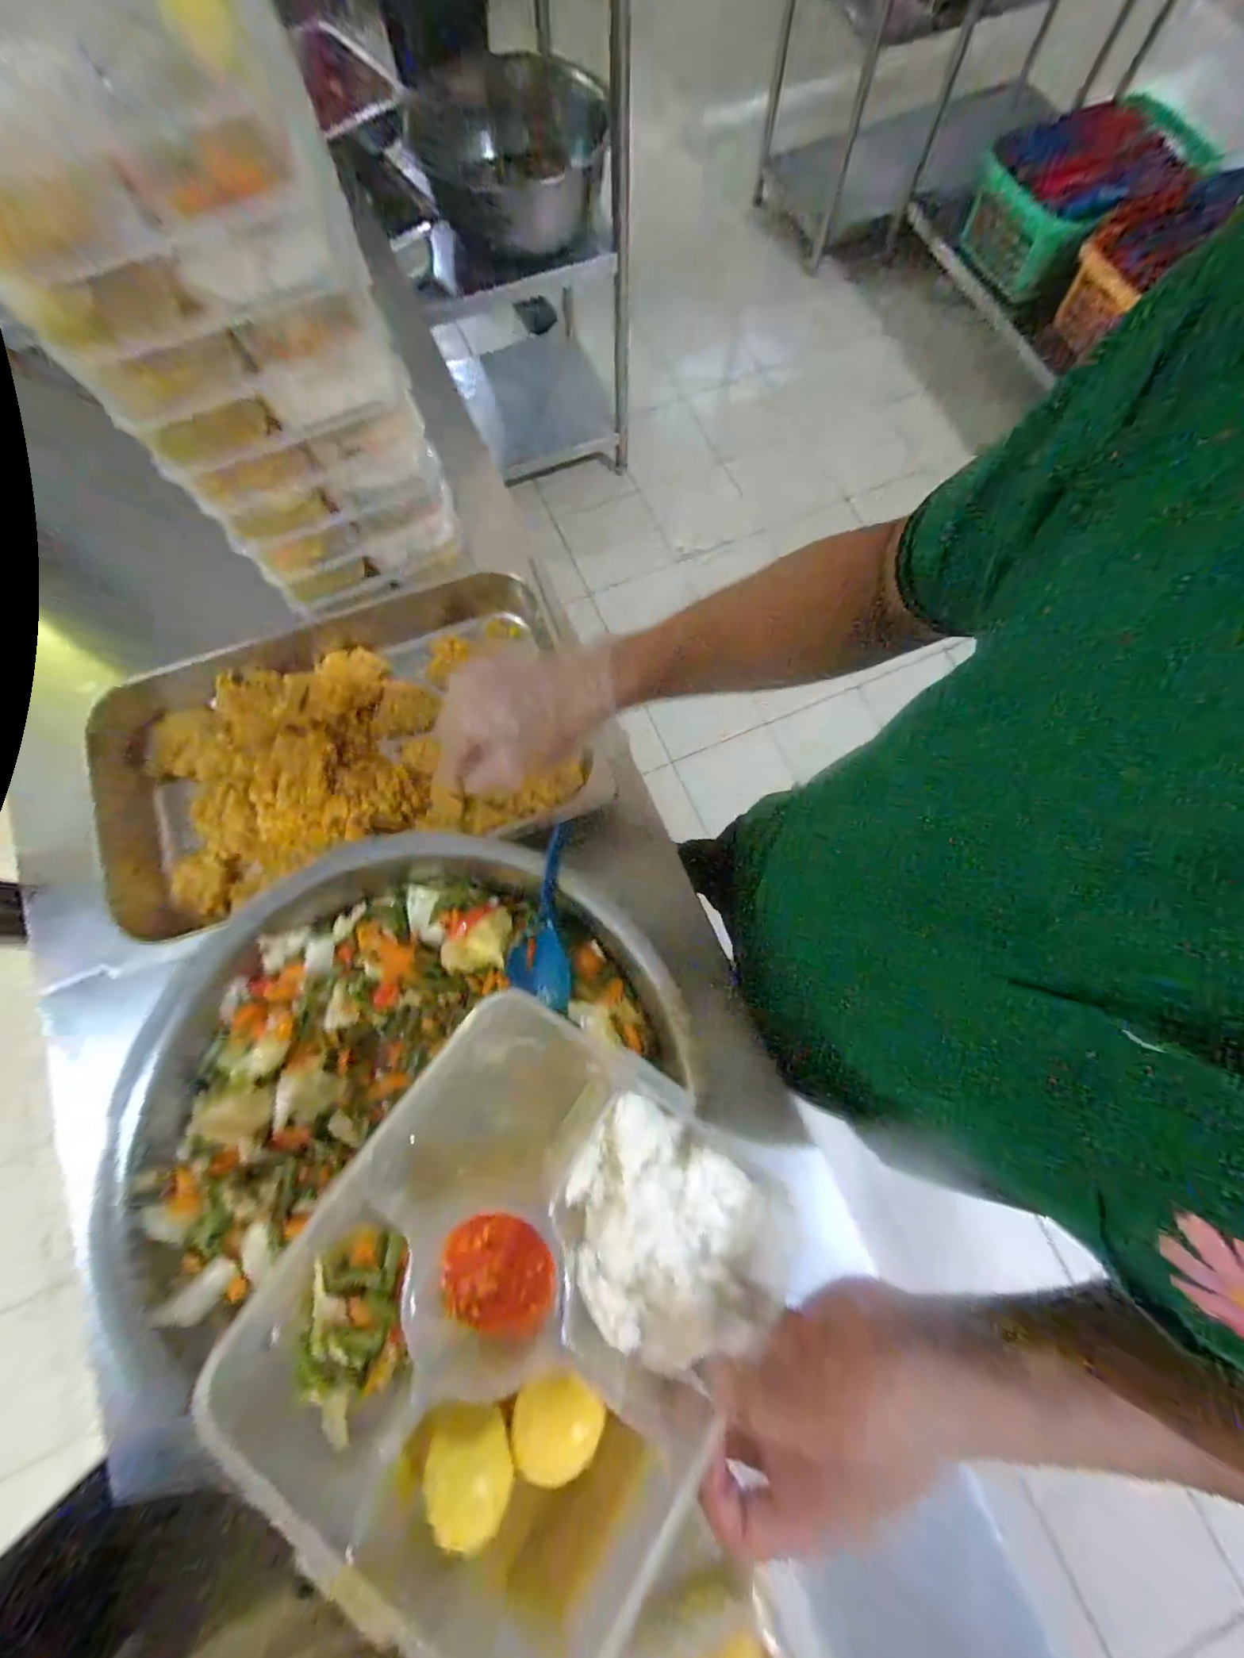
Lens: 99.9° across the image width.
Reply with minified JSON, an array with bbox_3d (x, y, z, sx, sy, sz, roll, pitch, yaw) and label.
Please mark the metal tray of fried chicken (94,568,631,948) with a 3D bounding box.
[{"bbox_3d":[-0.320,-0.095,0.591,0.535,0.065,0.327,-23,78,-3],"label":"metal tray of fried chicken"}]

